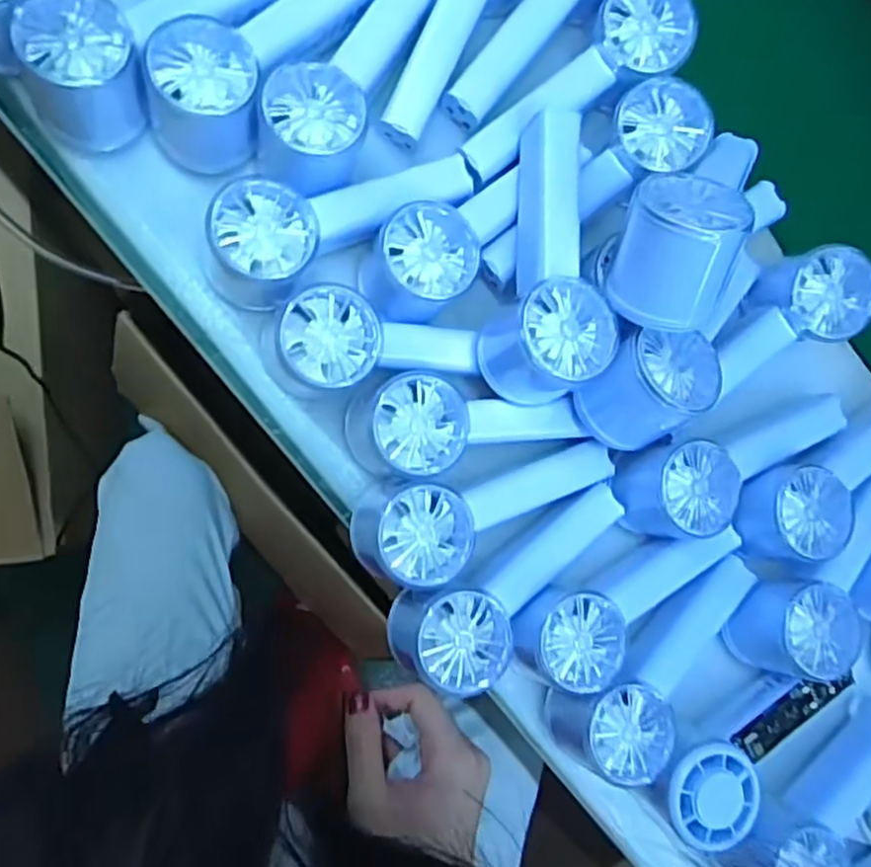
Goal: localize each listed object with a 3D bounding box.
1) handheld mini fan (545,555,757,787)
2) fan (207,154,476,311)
[{"bbox_3d":[0.128,0.130,0.418,0.062,0.050,0.150,36,83,-7],"label":"handheld mini fan"},{"bbox_3d":[-0.055,-0.124,0.395,0.154,0.050,0.059,-31,94,-9],"label":"fan"}]

